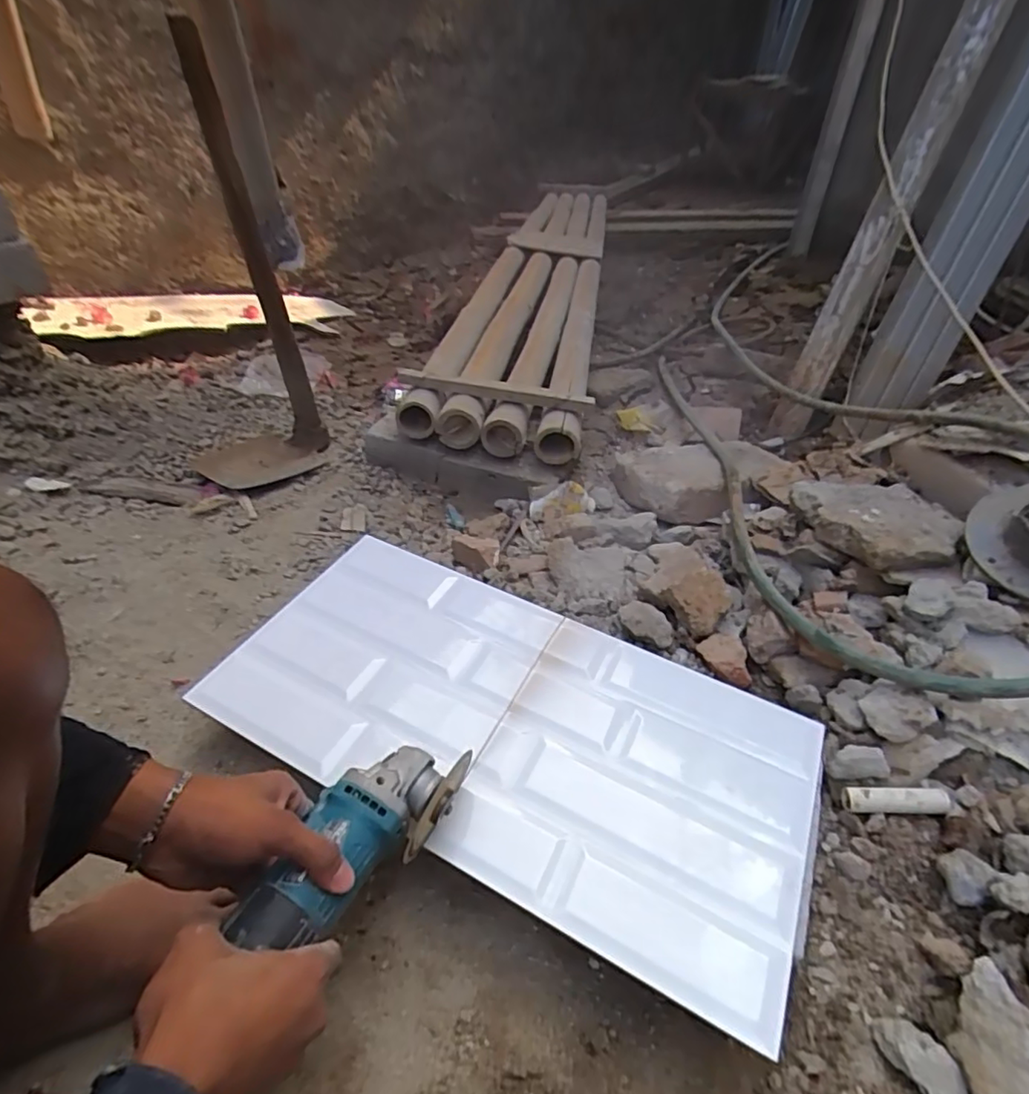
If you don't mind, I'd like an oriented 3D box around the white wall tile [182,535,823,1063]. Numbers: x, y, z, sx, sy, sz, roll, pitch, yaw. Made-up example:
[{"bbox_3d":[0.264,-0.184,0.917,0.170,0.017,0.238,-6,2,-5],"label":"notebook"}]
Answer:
[{"bbox_3d":[-0.010,0.174,0.602,0.593,0.011,0.295,21,47,18],"label":"white wall tile"}]

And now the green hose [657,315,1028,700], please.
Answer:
[{"bbox_3d":[0.526,-0.098,0.853,0.424,0.195,0.778,0,42,0],"label":"green hose"}]

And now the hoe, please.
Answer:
[{"bbox_3d":[-0.464,-0.389,0.895,0.217,0.606,0.134,-25,47,-25],"label":"hoe"}]

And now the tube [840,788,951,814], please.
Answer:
[{"bbox_3d":[0.372,0.248,0.564,0.097,0.020,0.022,0,42,0],"label":"tube"}]

